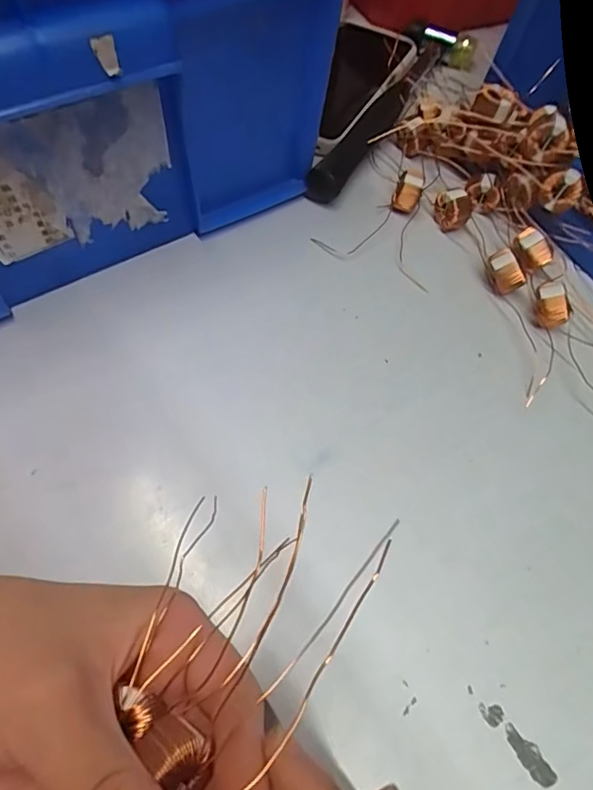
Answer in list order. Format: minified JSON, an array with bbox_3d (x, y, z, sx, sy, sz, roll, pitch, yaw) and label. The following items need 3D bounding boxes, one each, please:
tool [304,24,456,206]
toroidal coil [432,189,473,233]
[{"bbox_3d":[0.067,-0.212,0.362,0.030,0.030,0.205,26,63,10],"label":"tool"},{"bbox_3d":[0.102,-0.120,0.318,0.016,0.021,0.020,-12,62,-10],"label":"toroidal coil"}]

